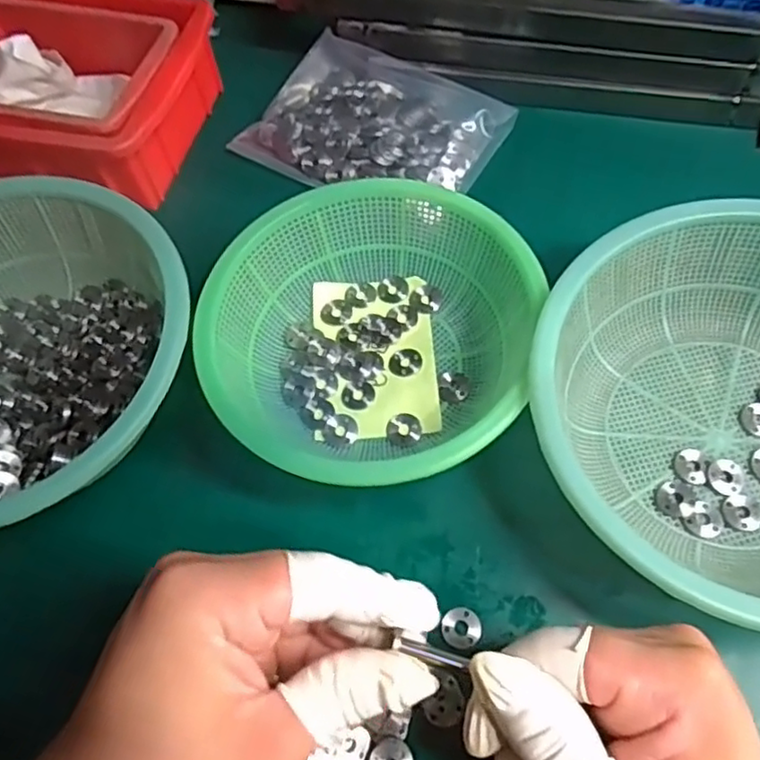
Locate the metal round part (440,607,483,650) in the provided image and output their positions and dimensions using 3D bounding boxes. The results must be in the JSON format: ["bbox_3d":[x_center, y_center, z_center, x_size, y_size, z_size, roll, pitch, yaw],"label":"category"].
[{"bbox_3d":[0.036,0.109,0.291,0.018,0.007,0.017,-1,63,3],"label":"metal round part"}]

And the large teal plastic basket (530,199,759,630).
[{"bbox_3d":[0.158,0.017,0.291,0.178,0.065,0.174,-1,63,3],"label":"large teal plastic basket"}]

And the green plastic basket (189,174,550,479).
[{"bbox_3d":[-0.004,-0.031,0.332,0.153,0.052,0.146,-1,63,3],"label":"green plastic basket"}]

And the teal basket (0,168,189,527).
[{"bbox_3d":[-0.185,-0.009,0.332,0.183,0.062,0.174,-1,63,3],"label":"teal basket"}]

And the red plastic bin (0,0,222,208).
[{"bbox_3d":[-0.218,-0.192,0.431,0.208,0.062,0.144,12,65,10],"label":"red plastic bin"}]

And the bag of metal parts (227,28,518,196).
[{"bbox_3d":[-0.002,-0.164,0.428,0.150,0.024,0.109,28,68,16],"label":"bag of metal parts"}]

